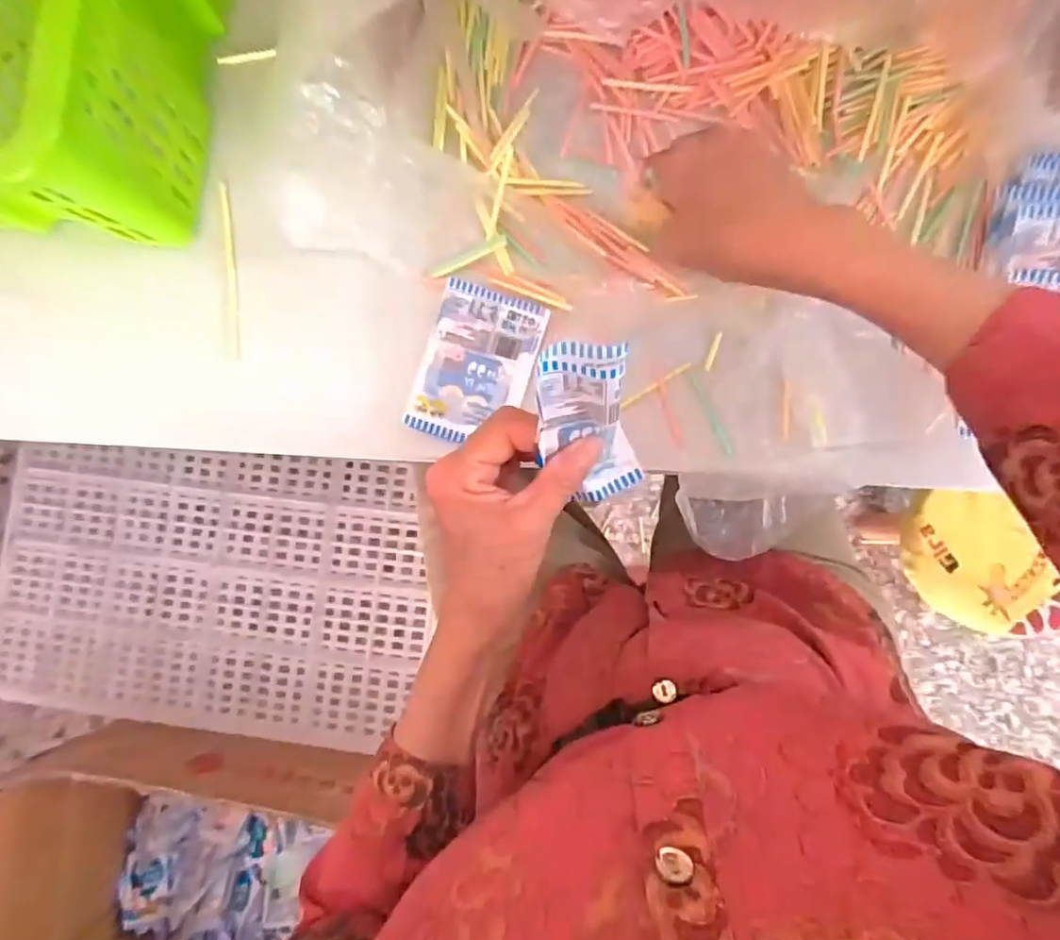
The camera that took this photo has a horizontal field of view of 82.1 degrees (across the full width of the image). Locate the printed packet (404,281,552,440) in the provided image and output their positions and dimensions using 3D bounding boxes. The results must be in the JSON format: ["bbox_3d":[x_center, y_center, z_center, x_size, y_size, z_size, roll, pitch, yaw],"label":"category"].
[{"bbox_3d":[-0.037,-0.071,0.411,0.071,0.011,0.103,19,88,4],"label":"printed packet"}]

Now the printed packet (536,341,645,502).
[{"bbox_3d":[0.029,-0.021,0.304,0.048,0.095,0.023,-22,52,2],"label":"printed packet"}]

